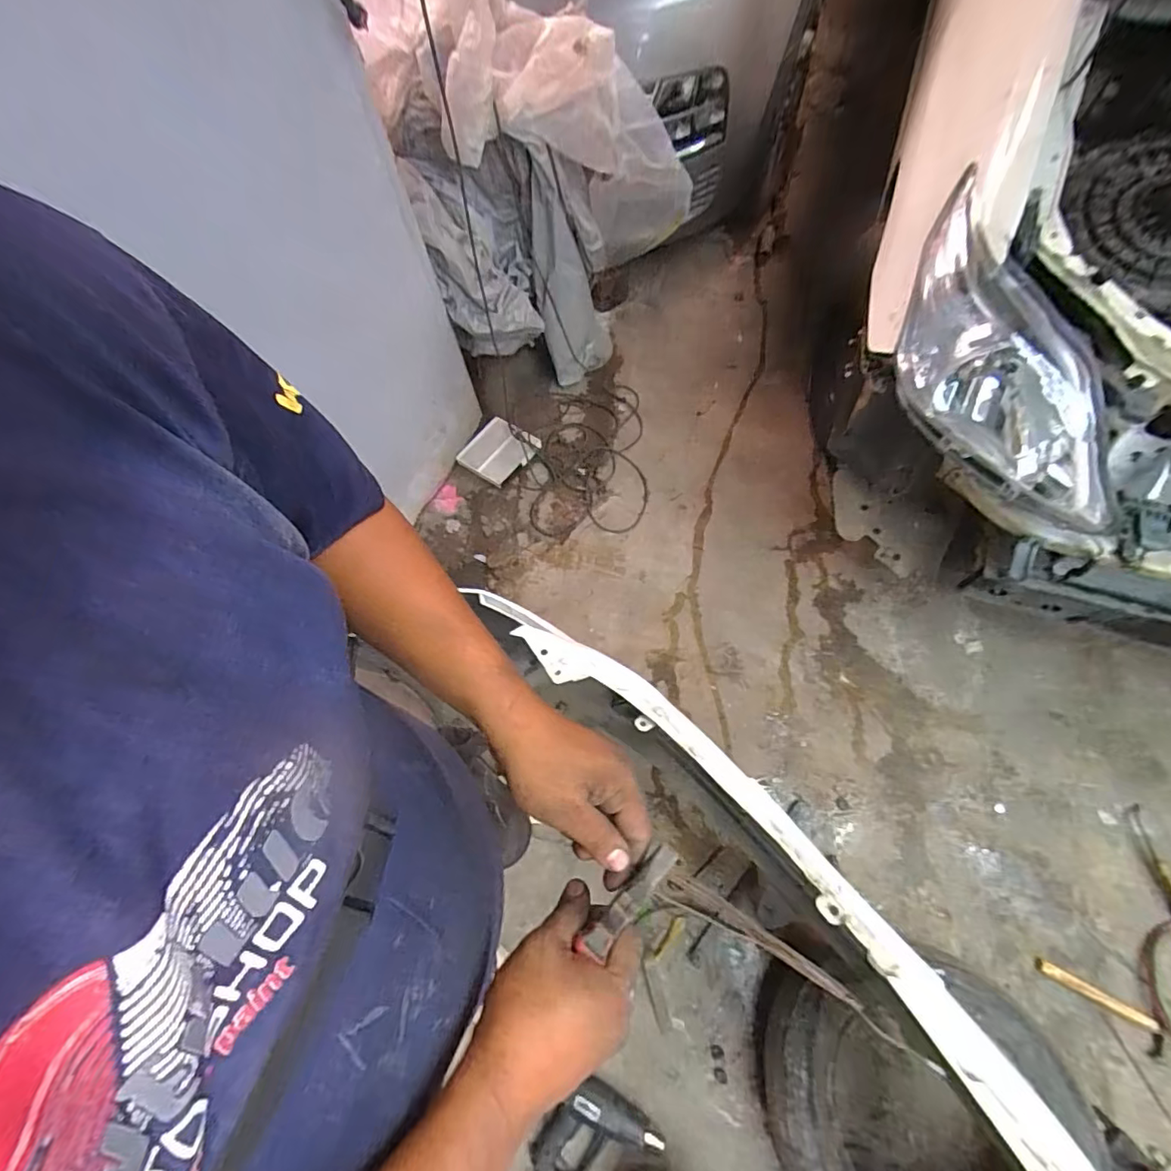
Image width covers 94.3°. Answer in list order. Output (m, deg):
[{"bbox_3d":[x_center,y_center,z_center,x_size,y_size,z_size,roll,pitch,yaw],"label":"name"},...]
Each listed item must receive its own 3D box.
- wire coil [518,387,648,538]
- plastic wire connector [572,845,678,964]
[{"bbox_3d":[-0.007,-0.465,1.801,0.396,0.083,0.452,-2,63,3],"label":"wire coil"},{"bbox_3d":[0.031,0.213,0.371,0.018,0.013,0.081,39,88,20],"label":"plastic wire connector"}]

